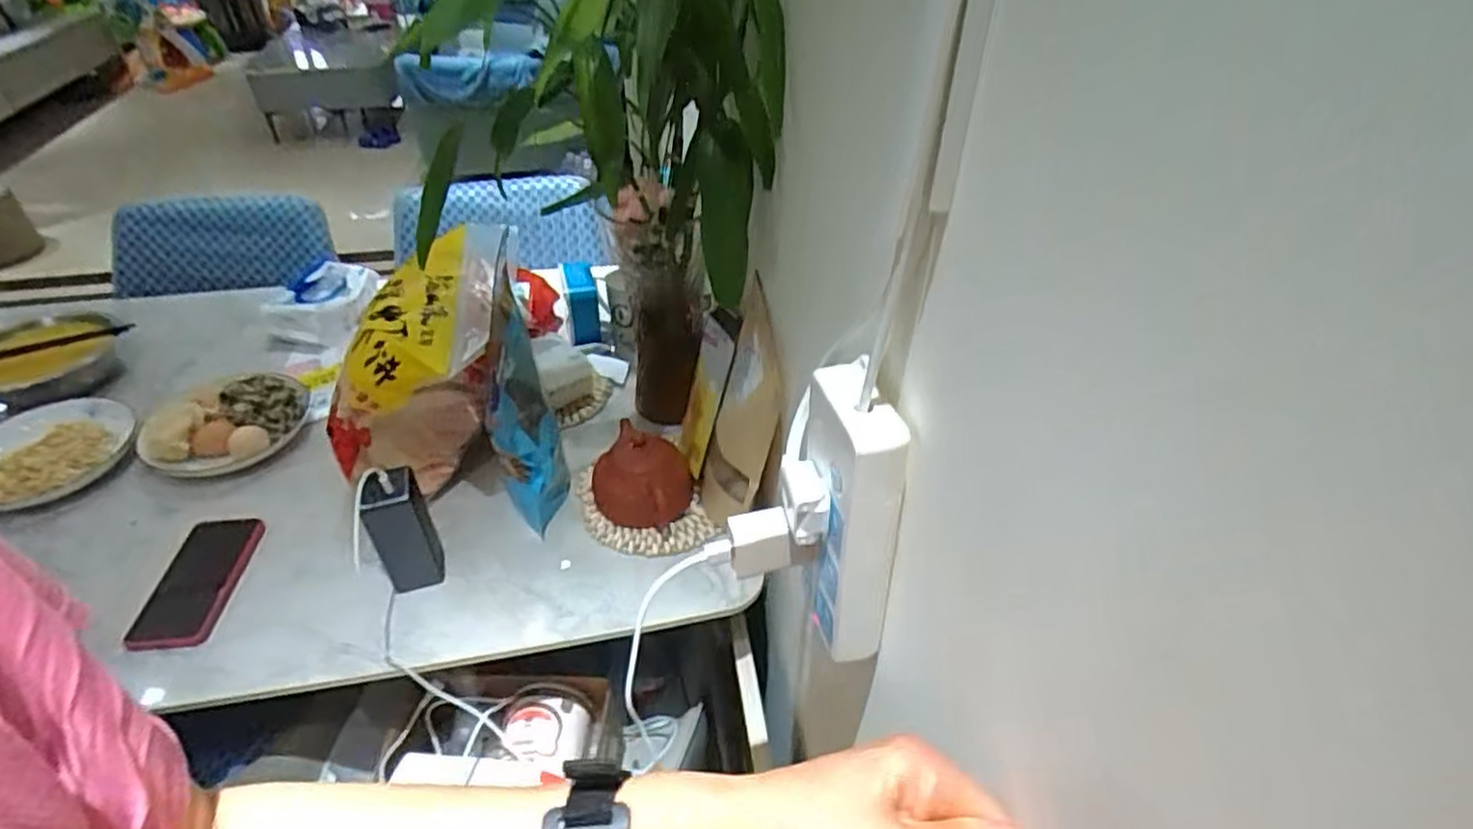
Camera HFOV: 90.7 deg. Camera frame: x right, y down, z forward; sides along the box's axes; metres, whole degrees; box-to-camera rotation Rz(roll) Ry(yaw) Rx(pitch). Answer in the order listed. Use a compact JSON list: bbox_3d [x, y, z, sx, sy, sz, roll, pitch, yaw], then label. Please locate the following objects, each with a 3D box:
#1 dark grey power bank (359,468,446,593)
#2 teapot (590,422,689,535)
[{"bbox_3d":[-0.339,0.118,0.731,0.061,0.148,0.041,-21,45,-24],"label":"dark grey power bank"},{"bbox_3d":[-0.108,0.063,0.825,0.111,0.094,0.112,0,40,0],"label":"teapot"}]

